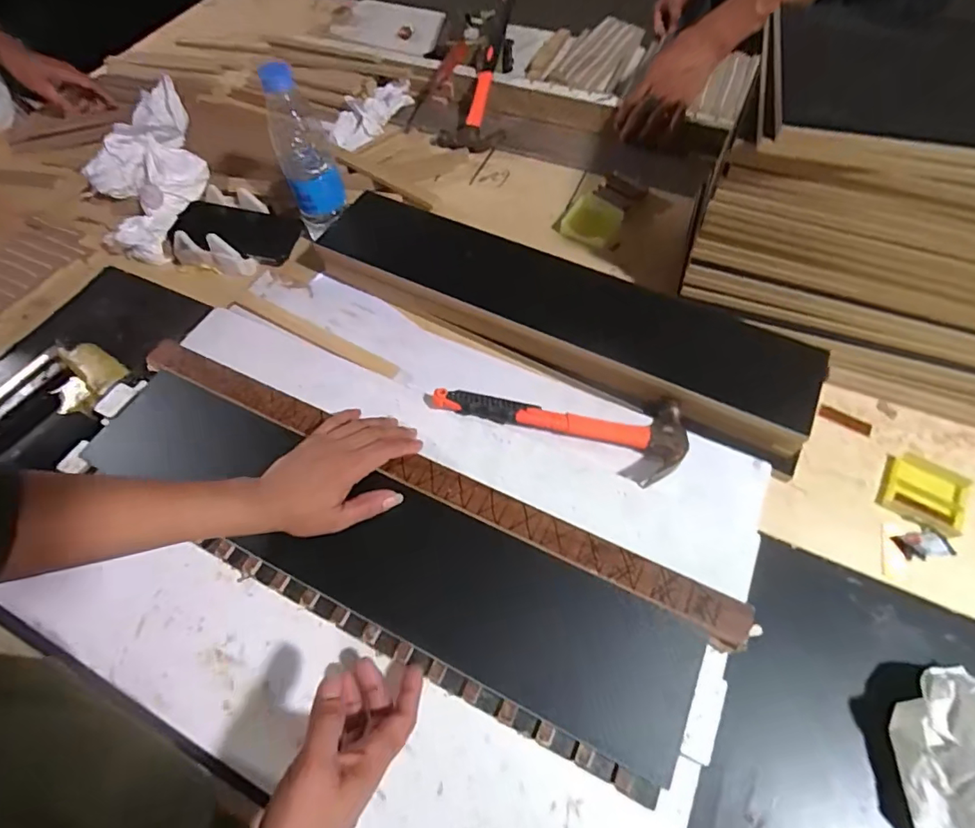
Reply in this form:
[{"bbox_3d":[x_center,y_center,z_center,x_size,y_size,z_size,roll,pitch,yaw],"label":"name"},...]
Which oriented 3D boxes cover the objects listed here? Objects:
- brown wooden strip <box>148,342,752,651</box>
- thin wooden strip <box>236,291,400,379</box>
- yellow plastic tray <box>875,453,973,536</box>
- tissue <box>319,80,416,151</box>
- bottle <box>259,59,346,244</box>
[{"bbox_3d":[-0.073,0.052,0.465,0.616,0.011,0.035,23,65,14],"label":"brown wooden strip"},{"bbox_3d":[-0.204,-0.095,0.585,0.233,0.006,0.029,27,50,17],"label":"thin wooden strip"},{"bbox_3d":[0.430,0.077,0.493,0.068,0.011,0.072,31,67,18],"label":"yellow plastic tray"},{"bbox_3d":[-0.190,-0.479,0.791,0.072,0.037,0.188,32,67,18],"label":"tissue"},{"bbox_3d":[-0.220,-0.308,0.603,0.067,0.196,0.059,-20,62,-9],"label":"bottle"}]

